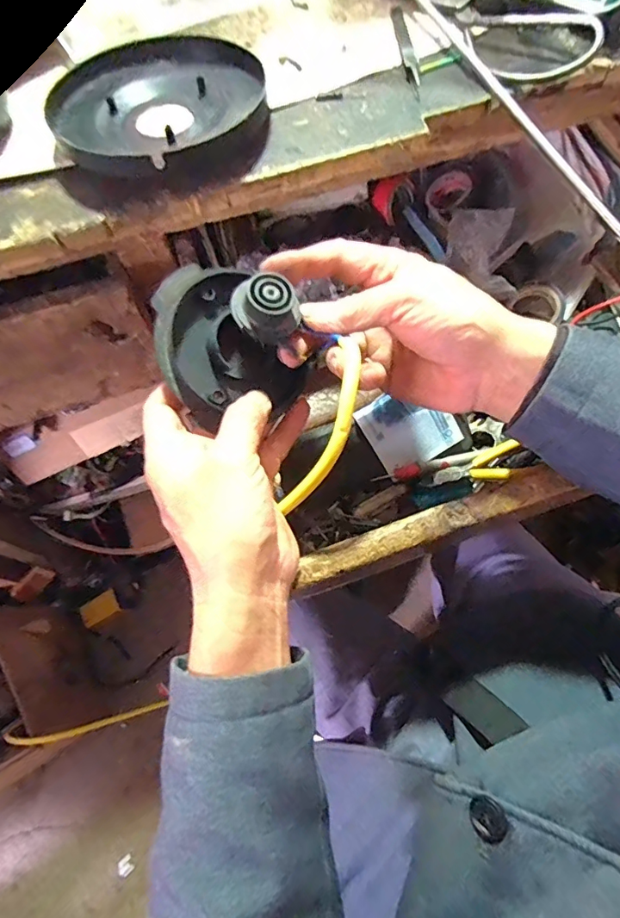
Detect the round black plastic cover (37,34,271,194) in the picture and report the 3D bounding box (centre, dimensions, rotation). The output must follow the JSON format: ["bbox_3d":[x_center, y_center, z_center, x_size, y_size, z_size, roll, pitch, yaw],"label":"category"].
[{"bbox_3d":[-0.102,-0.237,0.332,0.135,0.017,0.153,-35,70,-12],"label":"round black plastic cover"}]

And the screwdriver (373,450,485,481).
[{"bbox_3d":[0.098,0.006,0.405,0.091,0.011,0.013,-14,67,-4],"label":"screwdriver"}]

